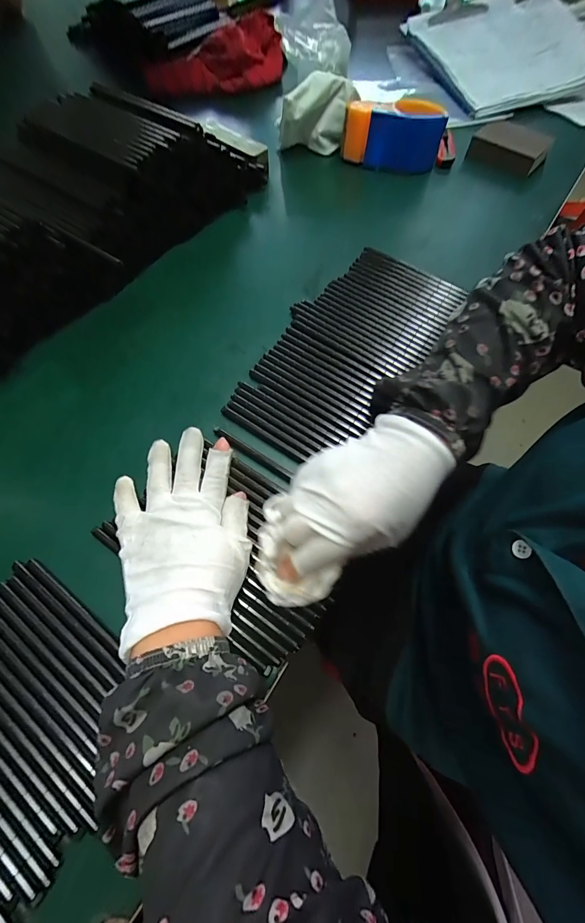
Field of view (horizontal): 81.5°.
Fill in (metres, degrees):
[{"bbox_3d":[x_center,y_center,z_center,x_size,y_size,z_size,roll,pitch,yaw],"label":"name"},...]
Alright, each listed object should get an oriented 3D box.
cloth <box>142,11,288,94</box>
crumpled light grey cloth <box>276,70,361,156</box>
[{"bbox_3d":[-0.121,-0.668,0.564,0.255,0.053,0.120,-35,72,-15],"label":"cloth"},{"bbox_3d":[0.029,-0.473,0.464,0.106,0.082,0.042,12,67,4],"label":"crumpled light grey cloth"}]

